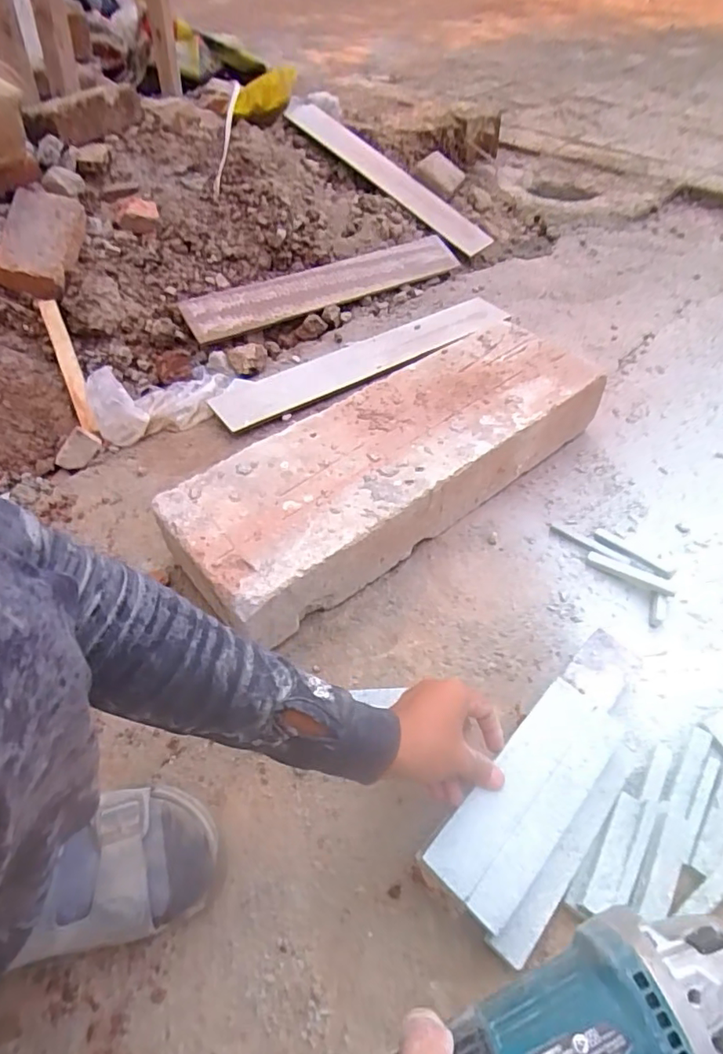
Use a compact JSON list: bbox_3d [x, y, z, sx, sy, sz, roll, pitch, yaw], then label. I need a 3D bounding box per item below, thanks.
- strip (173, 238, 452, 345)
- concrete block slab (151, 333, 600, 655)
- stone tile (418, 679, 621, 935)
[{"bbox_3d":[-0.057,-0.488,1.097,0.609,0.016,0.107,-27,73,-24],"label":"strip"},{"bbox_3d":[0.052,-0.082,0.714,0.583,0.117,0.197,-32,52,-25],"label":"concrete block slab"},{"bbox_3d":[0.139,0.215,0.447,0.071,0.009,0.199,35,58,28],"label":"stone tile"}]

